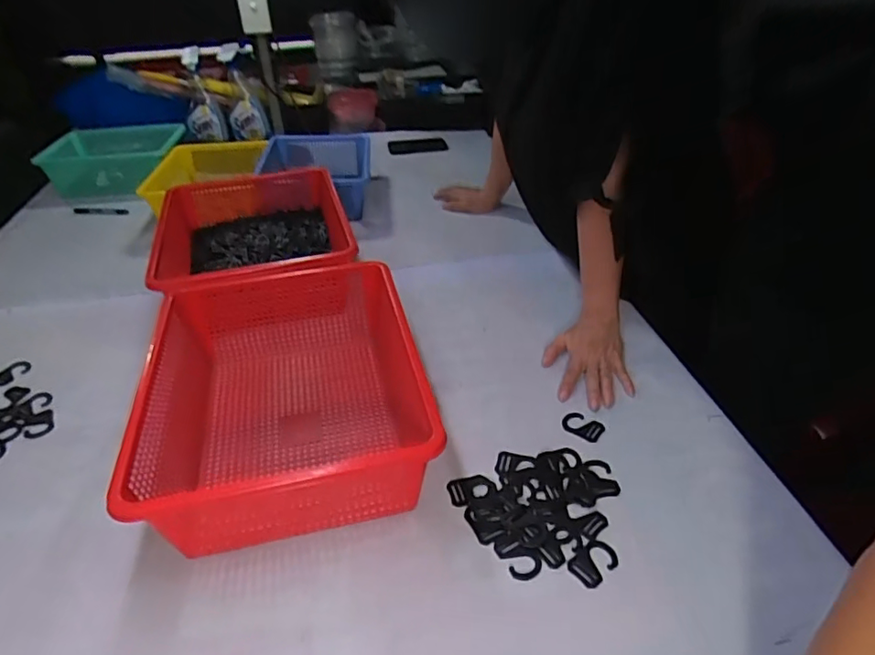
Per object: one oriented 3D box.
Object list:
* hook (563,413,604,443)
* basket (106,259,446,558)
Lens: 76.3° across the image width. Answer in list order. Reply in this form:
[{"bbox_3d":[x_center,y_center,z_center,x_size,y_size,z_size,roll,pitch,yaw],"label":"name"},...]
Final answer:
[{"bbox_3d":[0.183,0.123,0.703,0.053,0.004,0.036,27,45,33],"label":"hook"},{"bbox_3d":[-0.178,0.074,0.683,0.296,0.127,0.385,-10,37,-11],"label":"basket"}]

